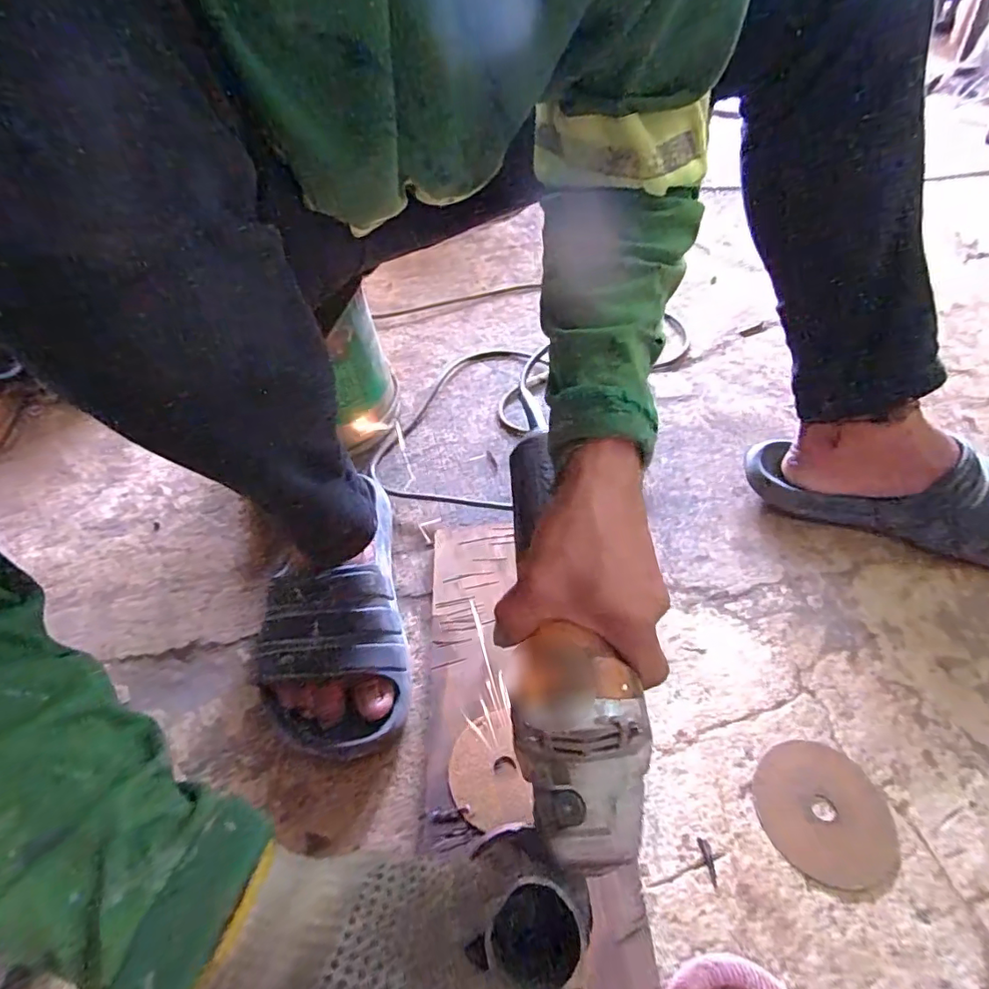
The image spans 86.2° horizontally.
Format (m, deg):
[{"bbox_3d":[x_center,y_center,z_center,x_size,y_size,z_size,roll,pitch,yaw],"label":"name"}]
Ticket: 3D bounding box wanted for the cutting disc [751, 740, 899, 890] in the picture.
[{"bbox_3d":[0.227,0.218,0.367,0.086,0.004,0.086,5,49,10],"label":"cutting disc"}]

